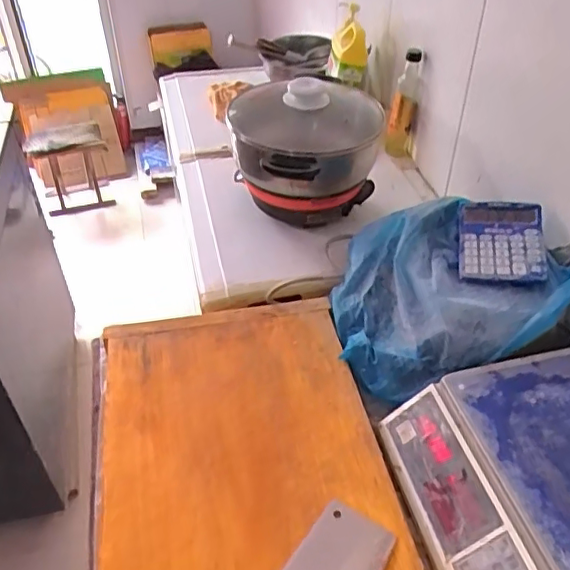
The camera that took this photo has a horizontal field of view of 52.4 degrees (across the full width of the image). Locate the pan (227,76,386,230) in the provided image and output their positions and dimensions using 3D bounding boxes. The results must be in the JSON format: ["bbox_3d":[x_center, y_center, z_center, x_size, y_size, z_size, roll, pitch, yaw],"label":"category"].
[{"bbox_3d":[0.040,-0.263,1.123,0.279,0.237,0.313,-2,41,-2],"label":"pan"}]

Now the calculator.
[{"bbox_3d":[0.320,-0.064,0.855,0.118,0.012,0.143,2,55,14],"label":"calculator"}]

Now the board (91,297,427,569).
[{"bbox_3d":[-0.054,0.229,0.731,0.368,0.030,0.583,-8,42,-9],"label":"board"}]

